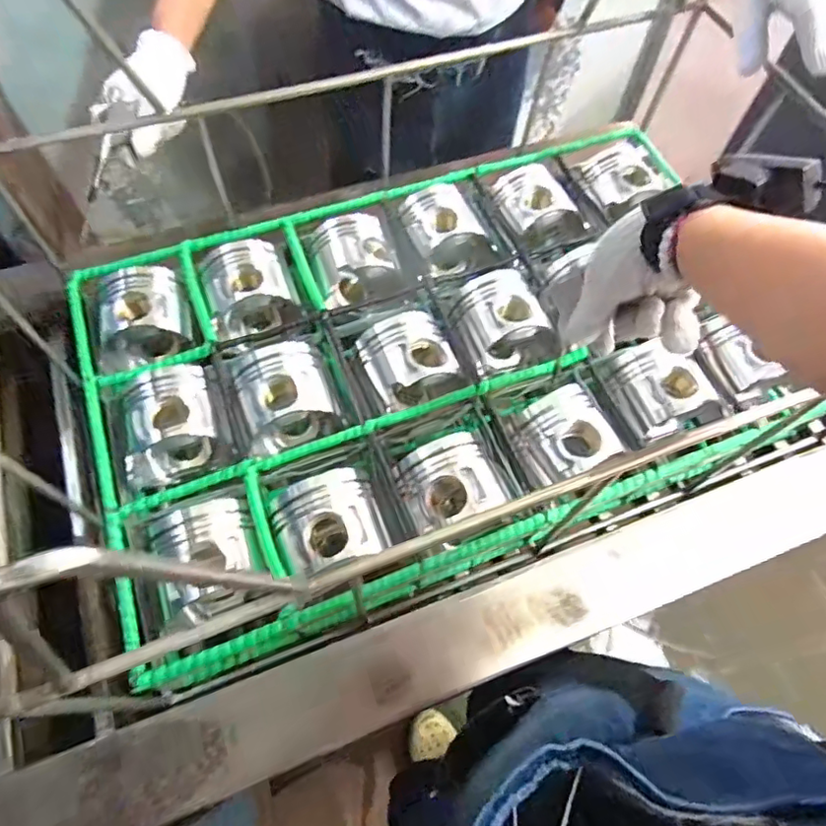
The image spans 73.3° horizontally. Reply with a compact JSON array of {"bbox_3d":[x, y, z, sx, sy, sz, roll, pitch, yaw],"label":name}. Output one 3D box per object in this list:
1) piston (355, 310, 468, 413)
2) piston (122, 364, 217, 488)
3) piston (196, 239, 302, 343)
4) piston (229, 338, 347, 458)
[{"bbox_3d":[-0.004,-0.056,0.647,0.103,0.087,0.110,-24,67,-13],"label":"piston"},{"bbox_3d":[-0.265,0.017,0.618,0.094,0.102,0.116,-16,65,-10],"label":"piston"},{"bbox_3d":[-0.206,-0.154,0.684,0.098,0.083,0.103,-21,66,-12],"label":"piston"},{"bbox_3d":[-0.141,-0.018,0.630,0.105,0.089,0.109,-19,66,-11],"label":"piston"}]

